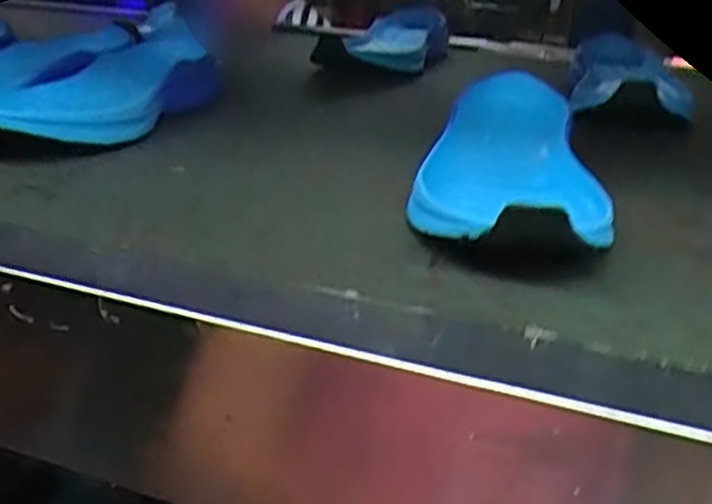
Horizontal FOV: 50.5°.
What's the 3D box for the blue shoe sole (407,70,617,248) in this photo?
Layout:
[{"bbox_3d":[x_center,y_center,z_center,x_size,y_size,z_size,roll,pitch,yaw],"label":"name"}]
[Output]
[{"bbox_3d":[0.082,-0.053,0.402,0.092,0.042,0.208,7,24,7],"label":"blue shoe sole"}]

